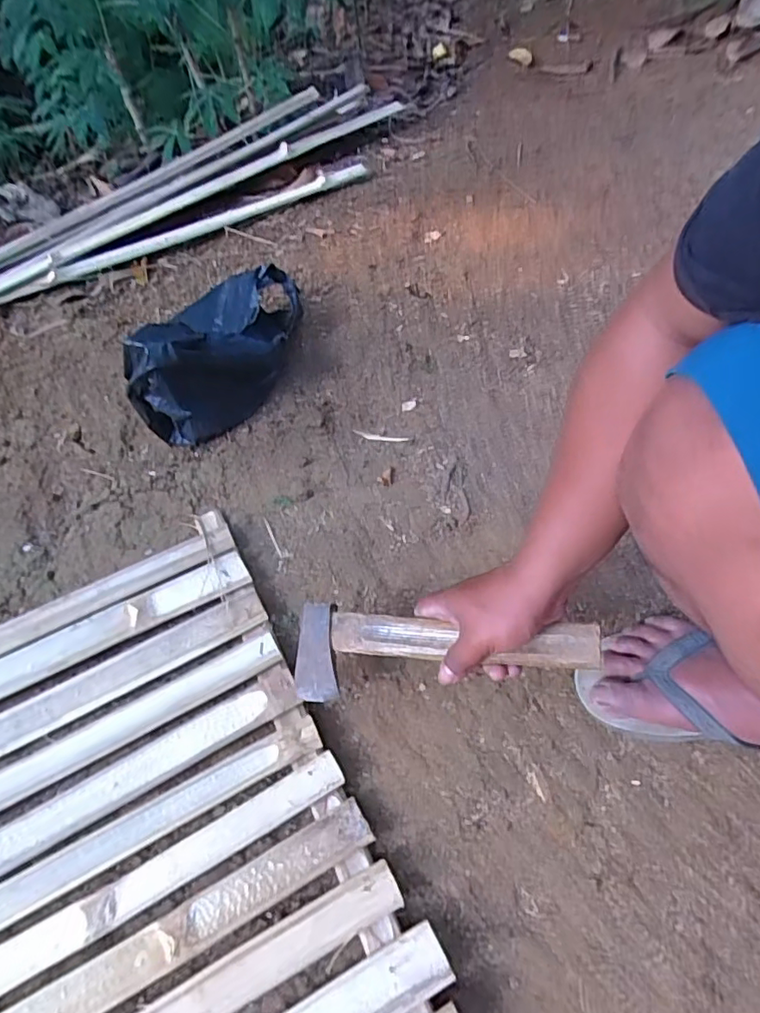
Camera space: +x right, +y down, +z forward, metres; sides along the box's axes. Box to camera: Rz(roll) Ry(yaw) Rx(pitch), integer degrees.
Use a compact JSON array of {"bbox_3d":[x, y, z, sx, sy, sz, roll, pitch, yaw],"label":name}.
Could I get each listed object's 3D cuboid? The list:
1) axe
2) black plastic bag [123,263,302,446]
[{"bbox_3d":[0.047,0.126,0.502,0.271,0.039,0.076,-5,55,19],"label":"axe"},{"bbox_3d":[-0.212,-0.230,0.766,0.161,0.152,0.269,4,57,7],"label":"black plastic bag"}]

